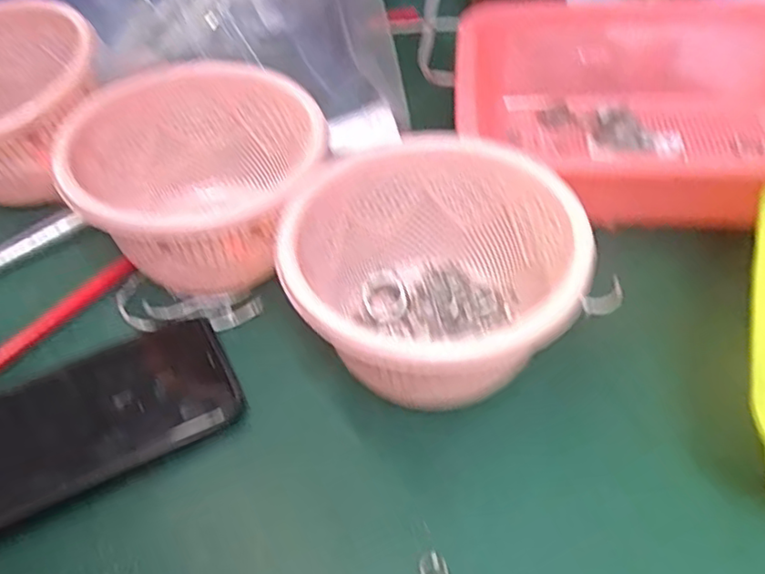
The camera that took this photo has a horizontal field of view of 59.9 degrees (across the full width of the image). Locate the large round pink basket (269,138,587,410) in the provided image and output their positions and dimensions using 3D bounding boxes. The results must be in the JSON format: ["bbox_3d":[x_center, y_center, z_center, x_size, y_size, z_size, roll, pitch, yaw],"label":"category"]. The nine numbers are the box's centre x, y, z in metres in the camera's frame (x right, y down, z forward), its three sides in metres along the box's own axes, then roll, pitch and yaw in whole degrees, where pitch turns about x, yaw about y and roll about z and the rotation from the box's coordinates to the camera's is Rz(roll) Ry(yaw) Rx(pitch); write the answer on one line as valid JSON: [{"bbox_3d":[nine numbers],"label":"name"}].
[{"bbox_3d":[0.028,0.000,0.353,0.136,0.085,0.141,-2,50,2],"label":"large round pink basket"}]

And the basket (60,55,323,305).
[{"bbox_3d":[-0.108,-0.058,0.411,0.138,0.094,0.142,-19,56,-15],"label":"basket"}]

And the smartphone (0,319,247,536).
[{"bbox_3d":[-0.158,0.070,0.349,0.158,0.016,0.081,-26,53,-16],"label":"smartphone"}]

